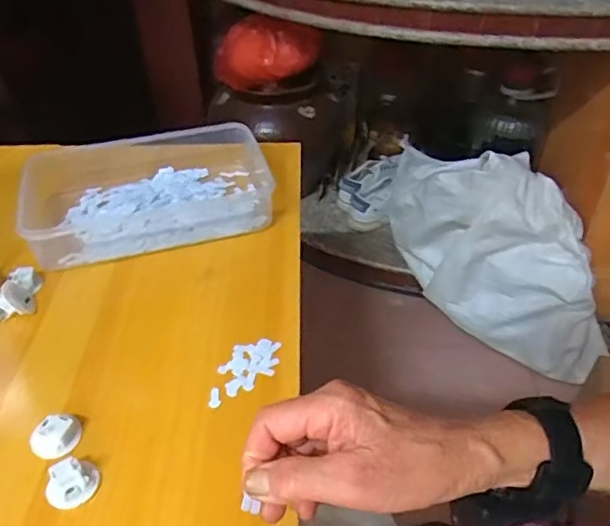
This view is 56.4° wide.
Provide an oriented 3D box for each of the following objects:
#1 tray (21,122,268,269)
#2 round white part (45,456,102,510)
[{"bbox_3d":[-0.160,-0.082,0.594,0.239,0.051,0.166,-11,43,-10],"label":"tray"},{"bbox_3d":[-0.151,0.142,0.370,0.029,0.016,0.029,-1,42,1],"label":"round white part"}]

